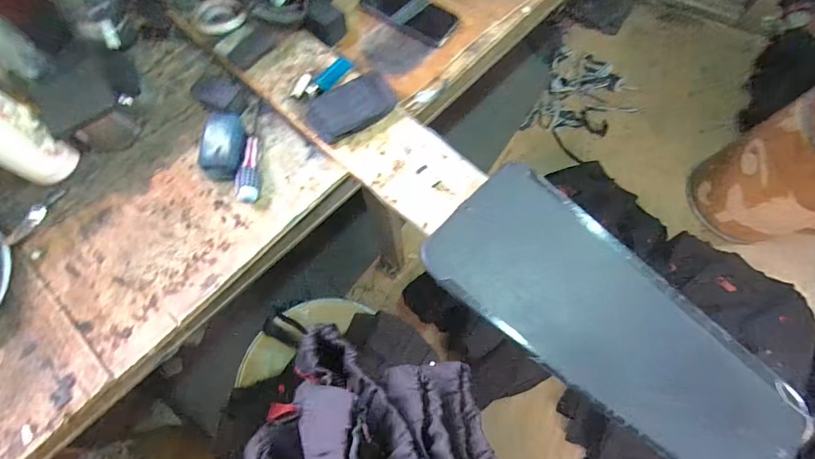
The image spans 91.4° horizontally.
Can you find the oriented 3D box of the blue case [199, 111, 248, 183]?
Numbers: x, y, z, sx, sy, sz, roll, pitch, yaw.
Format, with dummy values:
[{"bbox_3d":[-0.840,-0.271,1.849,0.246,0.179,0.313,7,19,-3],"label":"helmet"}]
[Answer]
[{"bbox_3d":[-0.258,-0.116,0.567,0.056,0.054,0.098,-2,69,0],"label":"blue case"}]

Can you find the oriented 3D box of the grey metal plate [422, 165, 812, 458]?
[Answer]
[{"bbox_3d":[0.234,0.106,0.477,0.429,0.026,0.178,40,75,14],"label":"grey metal plate"}]

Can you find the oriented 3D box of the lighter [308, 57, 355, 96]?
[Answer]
[{"bbox_3d":[-0.117,-0.234,0.609,0.023,0.014,0.087,31,73,12],"label":"lighter"}]

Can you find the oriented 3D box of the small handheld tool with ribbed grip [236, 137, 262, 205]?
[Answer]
[{"bbox_3d":[-0.219,-0.083,0.560,0.030,0.031,0.099,2,69,1],"label":"small handheld tool with ribbed grip"}]

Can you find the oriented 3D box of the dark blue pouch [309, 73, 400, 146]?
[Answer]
[{"bbox_3d":[-0.077,-0.172,0.561,0.120,0.033,0.055,-30,72,-10],"label":"dark blue pouch"}]

